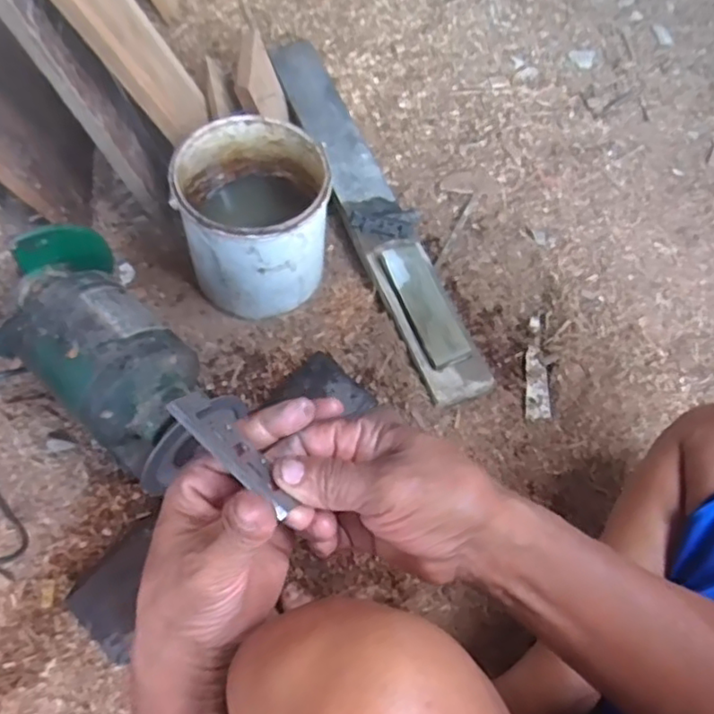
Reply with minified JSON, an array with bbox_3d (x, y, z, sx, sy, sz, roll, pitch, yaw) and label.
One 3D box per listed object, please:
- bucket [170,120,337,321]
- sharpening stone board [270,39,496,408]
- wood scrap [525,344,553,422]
[{"bbox_3d":[-0.124,-0.170,0.798,0.165,0.181,0.181,0,63,0],"label":"bucket"},{"bbox_3d":[0.019,-0.224,0.912,0.092,0.047,0.650,-20,65,-10],"label":"sharpening stone board"},{"bbox_3d":[0.227,0.032,0.805,0.030,0.005,0.103,-5,59,14],"label":"wood scrap"}]

